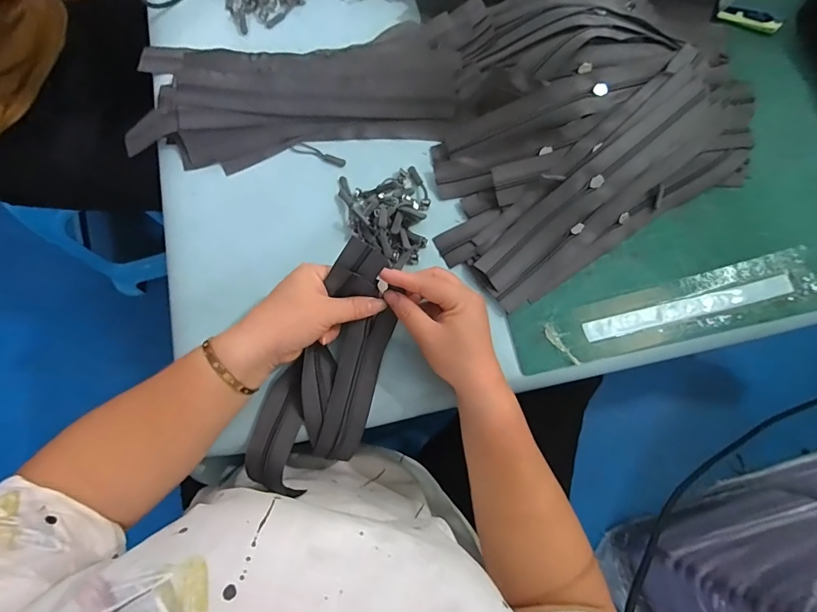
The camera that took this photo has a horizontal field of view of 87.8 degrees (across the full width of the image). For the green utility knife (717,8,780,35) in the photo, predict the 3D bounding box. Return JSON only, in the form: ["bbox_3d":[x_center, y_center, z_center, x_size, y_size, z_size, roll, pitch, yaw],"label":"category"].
[{"bbox_3d":[0.399,-0.338,0.499,0.072,0.006,0.024,15,77,4],"label":"green utility knife"}]

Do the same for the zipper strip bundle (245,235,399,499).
[{"bbox_3d":[-0.069,0.059,0.392,0.087,0.063,0.227,25,95,6],"label":"zipper strip bundle"}]

